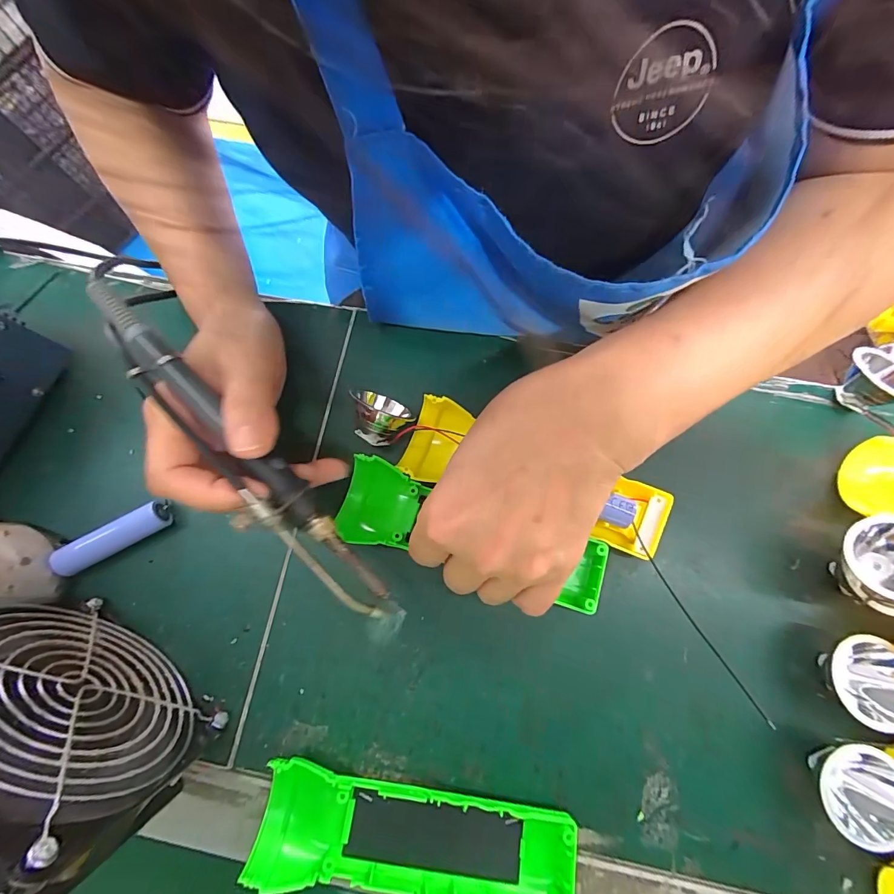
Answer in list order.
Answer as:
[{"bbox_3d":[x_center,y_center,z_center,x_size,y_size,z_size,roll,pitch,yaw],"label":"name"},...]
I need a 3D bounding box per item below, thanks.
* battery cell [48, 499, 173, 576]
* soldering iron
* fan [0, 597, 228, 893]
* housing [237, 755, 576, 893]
[{"bbox_3d":[-0.207,0.056,0.253,0.065,0.019,0.018,-28,77,-6],"label":"battery cell"},{"bbox_3d":[-0.100,0.006,0.191,0.026,0.024,0.203,-41,94,-9],"label":"soldering iron"},{"bbox_3d":[-0.177,0.129,0.182,0.122,0.122,0.044,36,79,9],"label":"fan"},{"bbox_3d":[-0.016,0.199,0.211,0.160,0.026,0.050,7,76,3],"label":"housing"}]

